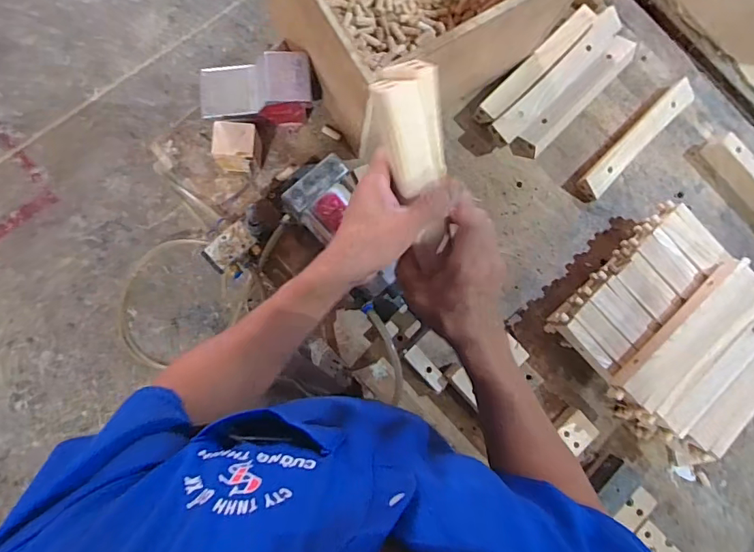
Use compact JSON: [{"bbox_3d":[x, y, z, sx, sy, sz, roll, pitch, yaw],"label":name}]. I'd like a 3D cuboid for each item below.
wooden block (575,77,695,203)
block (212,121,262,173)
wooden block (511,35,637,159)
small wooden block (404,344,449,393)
[{"bbox_3d":[0.420,-0.220,0.790,0.261,0.026,0.043,-43,90,-7],"label":"wooden block"},{"bbox_3d":[-0.197,-0.180,0.700,0.065,0.077,0.056,-2,85,-5],"label":"block"},{"bbox_3d":[0.320,-0.288,0.785,0.047,0.039,0.259,45,83,0],"label":"wooden block"},{"bbox_3d":[0.073,0.135,0.711,0.024,0.010,0.075,-44,90,-7],"label":"small wooden block"}]

